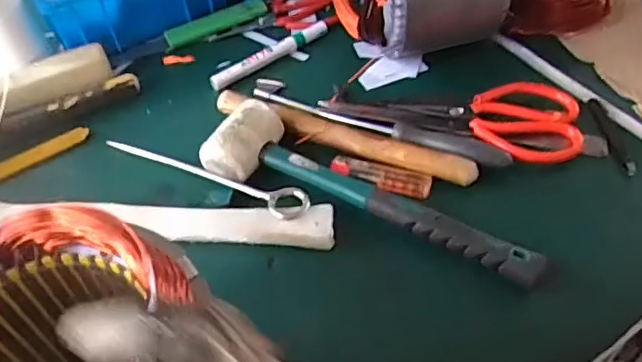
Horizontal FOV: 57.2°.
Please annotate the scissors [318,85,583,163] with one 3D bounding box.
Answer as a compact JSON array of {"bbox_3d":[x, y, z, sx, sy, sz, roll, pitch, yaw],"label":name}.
[{"bbox_3d":[0.122,-0.068,0.543,0.222,0.019,0.076,11,51,14],"label":"scissors"}]

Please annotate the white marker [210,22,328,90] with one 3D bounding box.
[{"bbox_3d":[-0.052,-0.133,0.621,0.144,0.016,0.018,-33,54,-23],"label":"white marker"}]

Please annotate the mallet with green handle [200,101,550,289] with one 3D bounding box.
[{"bbox_3d":[0.040,0.006,0.475,0.281,0.044,0.069,18,53,19],"label":"mallet with green handle"}]

